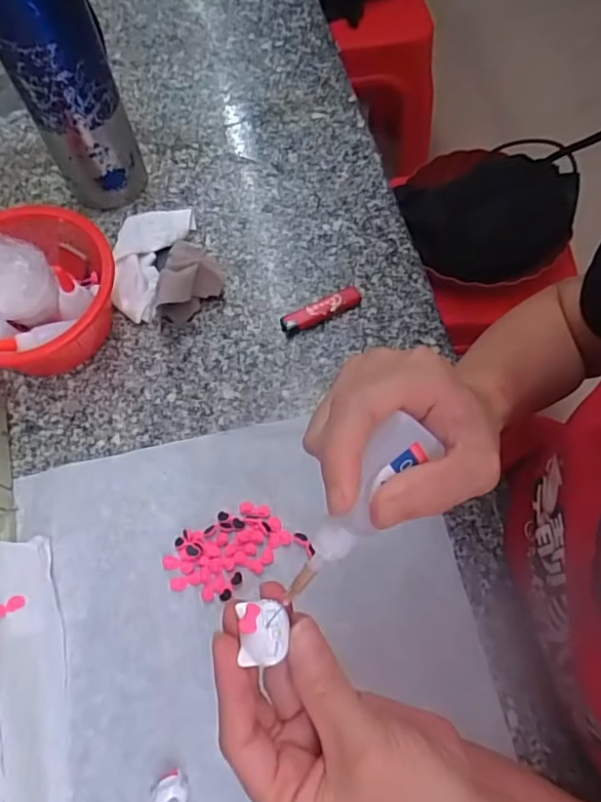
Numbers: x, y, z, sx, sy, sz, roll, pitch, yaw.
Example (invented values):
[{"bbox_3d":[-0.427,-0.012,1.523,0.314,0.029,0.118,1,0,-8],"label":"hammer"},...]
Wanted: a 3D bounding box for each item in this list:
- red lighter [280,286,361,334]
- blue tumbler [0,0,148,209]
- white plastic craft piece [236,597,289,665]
[{"bbox_3d":[0.019,-0.084,0.518,0.079,0.012,0.020,-25,68,-9],"label":"red lighter"},{"bbox_3d":[-0.199,-0.280,0.464,0.079,0.272,0.066,-21,68,-8],"label":"blue tumbler"},{"bbox_3d":[-0.015,0.096,0.236,0.019,0.007,0.024,-2,67,1],"label":"white plastic craft piece"}]

